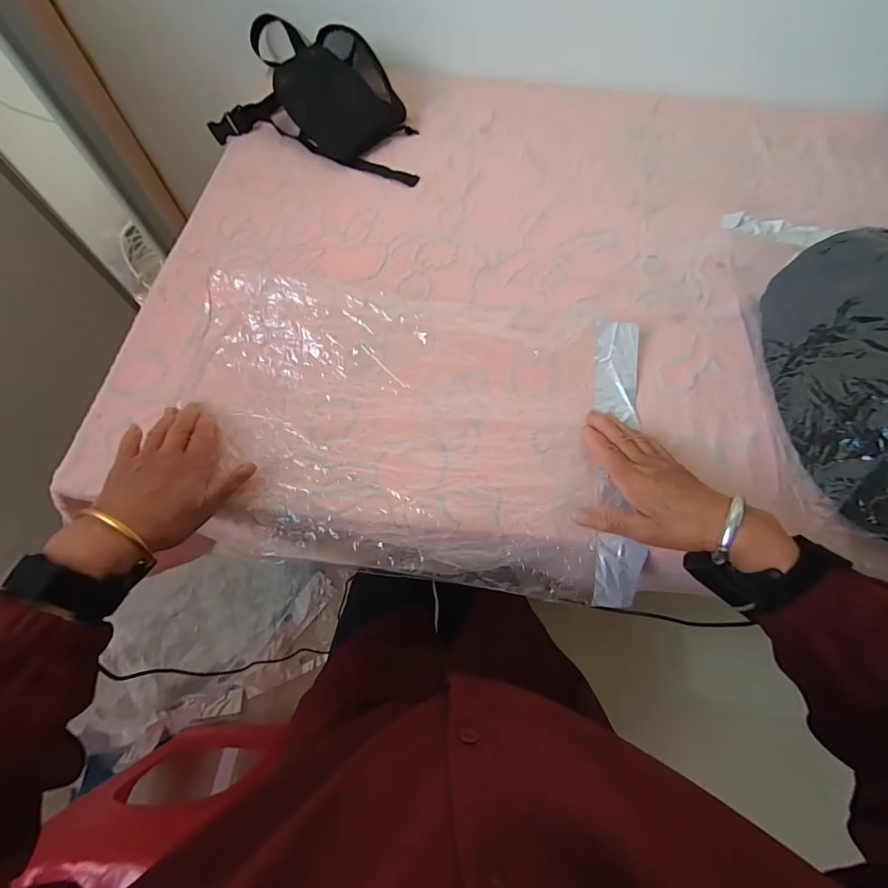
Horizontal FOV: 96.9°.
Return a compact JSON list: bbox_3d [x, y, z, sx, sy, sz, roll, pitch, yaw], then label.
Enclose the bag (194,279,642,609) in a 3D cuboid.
[{"bbox_3d":[-0.029,-0.018,0.399,0.452,0.028,0.284,7,71,0],"label":"bag"}]

